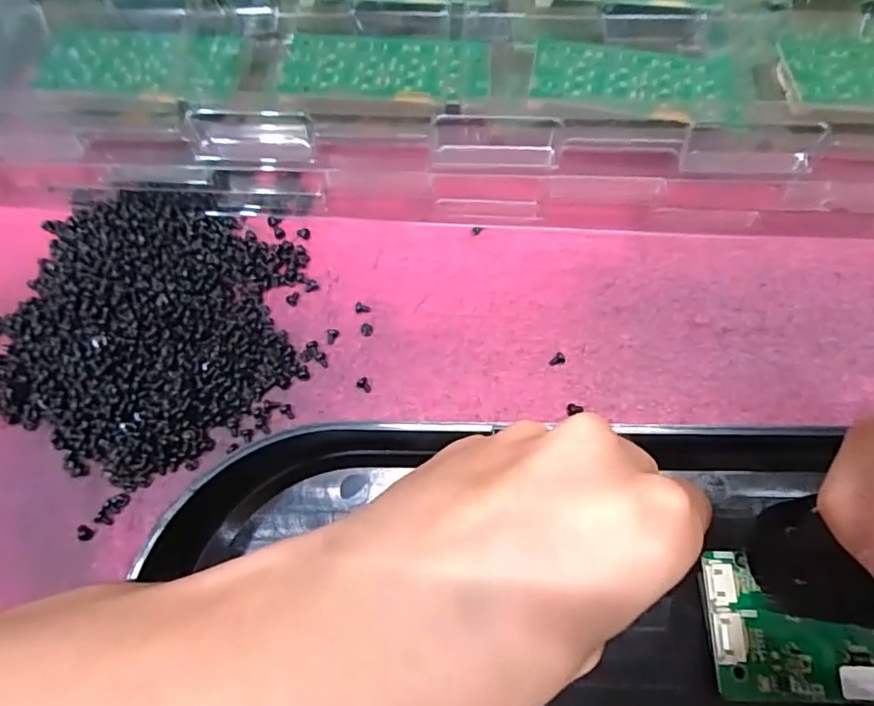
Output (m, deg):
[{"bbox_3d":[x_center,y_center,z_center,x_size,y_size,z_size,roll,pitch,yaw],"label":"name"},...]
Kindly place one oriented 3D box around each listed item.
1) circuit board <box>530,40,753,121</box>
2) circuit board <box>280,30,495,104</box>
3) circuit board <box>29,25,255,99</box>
[{"bbox_3d":[0.092,-0.124,0.259,0.097,0.005,0.044,7,72,4],"label":"circuit board"},{"bbox_3d":[-0.023,-0.133,0.266,0.093,0.004,0.044,2,72,2],"label":"circuit board"},{"bbox_3d":[-0.139,-0.135,0.271,0.096,0.008,0.042,6,72,3],"label":"circuit board"}]

